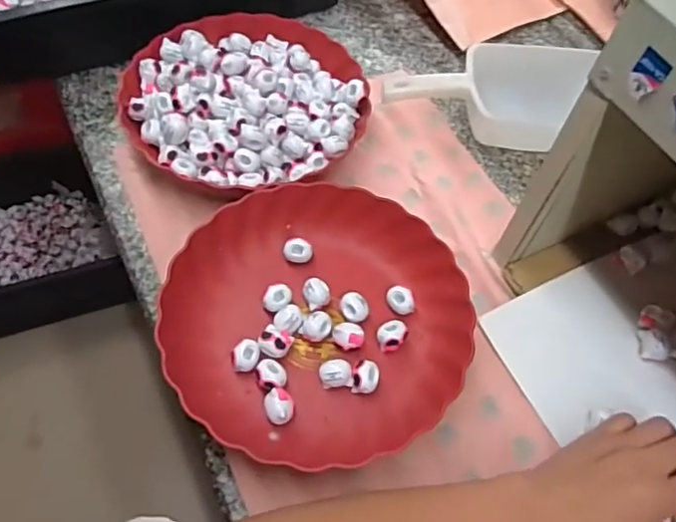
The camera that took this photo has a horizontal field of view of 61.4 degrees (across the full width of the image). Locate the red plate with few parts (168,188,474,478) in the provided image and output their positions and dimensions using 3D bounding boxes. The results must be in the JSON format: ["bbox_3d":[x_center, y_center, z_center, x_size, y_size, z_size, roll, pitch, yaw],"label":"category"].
[{"bbox_3d":[-0.013,0.044,0.475,0.242,0.044,0.229,2,58,-3],"label":"red plate with few parts"}]

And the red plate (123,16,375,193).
[{"bbox_3d":[-0.092,-0.166,0.591,0.237,0.050,0.233,2,58,-3],"label":"red plate"}]

